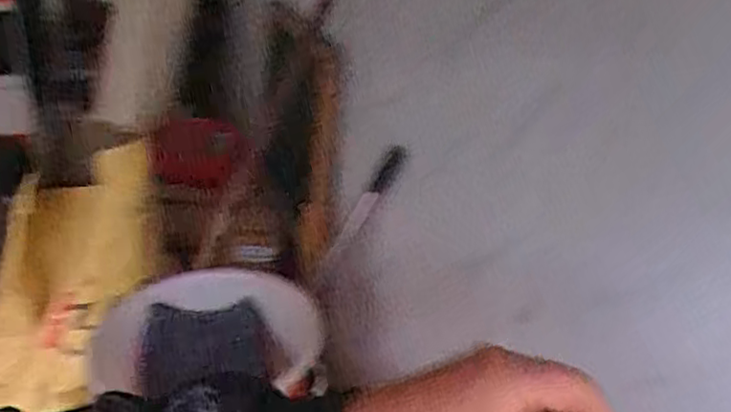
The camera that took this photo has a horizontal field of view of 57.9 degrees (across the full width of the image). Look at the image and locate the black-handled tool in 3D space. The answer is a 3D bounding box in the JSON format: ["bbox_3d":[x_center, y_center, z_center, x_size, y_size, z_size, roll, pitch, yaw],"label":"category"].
[{"bbox_3d":[0.000,0.003,1.269,0.035,0.386,0.029,-19,65,-38],"label":"black-handled tool"}]

